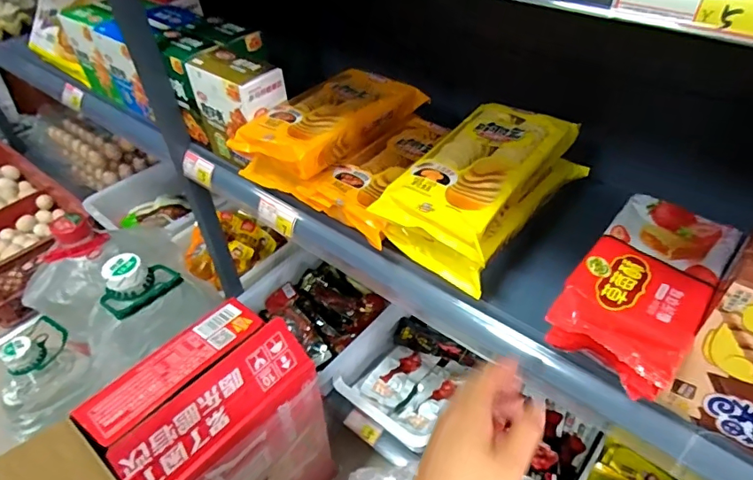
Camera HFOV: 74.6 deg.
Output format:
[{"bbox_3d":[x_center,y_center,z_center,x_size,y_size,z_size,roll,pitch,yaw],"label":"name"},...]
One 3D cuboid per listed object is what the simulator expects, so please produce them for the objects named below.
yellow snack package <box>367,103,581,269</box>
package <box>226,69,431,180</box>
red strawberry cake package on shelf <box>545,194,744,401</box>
[{"bbox_3d":[0.118,-0.076,0.546,0.123,0.048,0.242,28,52,29],"label":"yellow snack package"},{"bbox_3d":[-0.059,-0.160,0.651,0.123,0.051,0.244,27,51,28],"label":"package"},{"bbox_3d":[0.236,0.046,0.441,0.095,0.074,0.176,29,52,30],"label":"red strawberry cake package on shelf"}]

